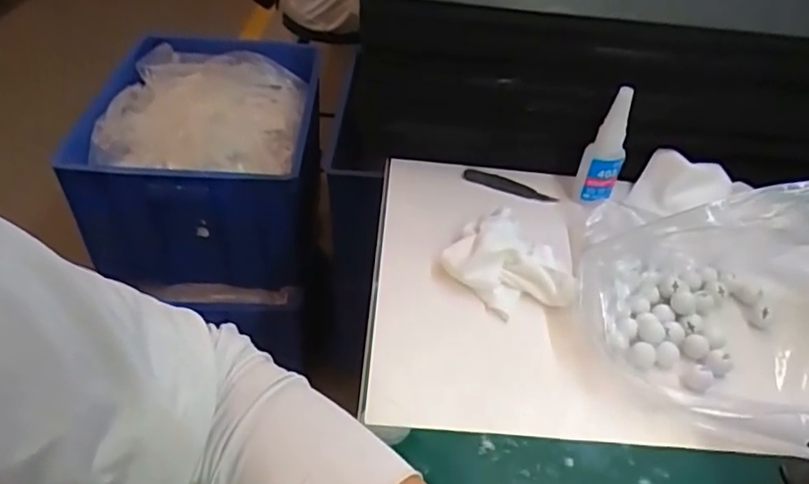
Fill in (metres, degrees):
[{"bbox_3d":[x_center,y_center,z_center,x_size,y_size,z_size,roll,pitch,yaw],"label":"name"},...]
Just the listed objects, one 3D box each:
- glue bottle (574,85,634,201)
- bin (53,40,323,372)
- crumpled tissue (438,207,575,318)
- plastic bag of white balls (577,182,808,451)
[{"bbox_3d":[0.165,-0.076,0.501,0.030,0.099,0.021,21,26,20],"label":"glue bottle"},{"bbox_3d":[-0.366,-0.174,1.180,0.382,0.278,0.456,2,40,-4],"label":"bin"},{"bbox_3d":[0.075,0.022,0.442,0.070,0.042,0.090,-26,51,-34],"label":"crumpled tissue"},{"bbox_3d":[0.266,0.024,0.381,0.276,0.118,0.149,-1,41,-11],"label":"plastic bag of white balls"}]

